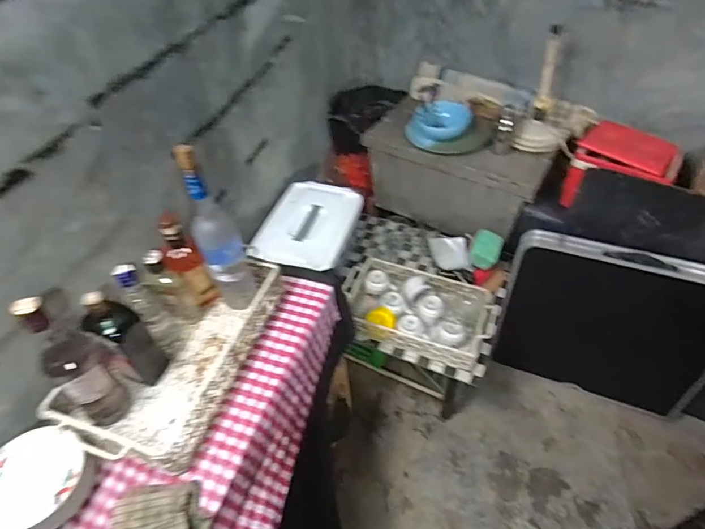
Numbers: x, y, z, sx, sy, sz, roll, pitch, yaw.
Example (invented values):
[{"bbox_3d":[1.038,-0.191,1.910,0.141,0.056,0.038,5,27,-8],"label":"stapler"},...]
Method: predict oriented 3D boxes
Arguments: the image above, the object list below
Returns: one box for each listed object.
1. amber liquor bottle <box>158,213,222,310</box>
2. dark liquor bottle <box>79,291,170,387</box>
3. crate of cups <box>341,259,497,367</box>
[{"bbox_3d":[-0.327,-0.001,0.854,0.067,0.201,0.068,-27,51,-21],"label":"amber liquor bottle"},{"bbox_3d":[-0.392,0.128,0.745,0.077,0.214,0.067,-36,55,-27],"label":"dark liquor bottle"},{"bbox_3d":[0.180,0.124,1.240,0.404,0.097,0.240,15,50,17],"label":"crate of cups"}]

